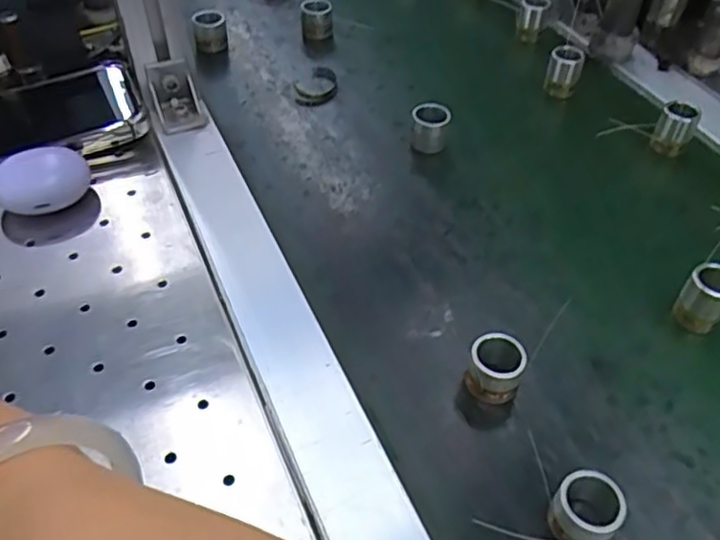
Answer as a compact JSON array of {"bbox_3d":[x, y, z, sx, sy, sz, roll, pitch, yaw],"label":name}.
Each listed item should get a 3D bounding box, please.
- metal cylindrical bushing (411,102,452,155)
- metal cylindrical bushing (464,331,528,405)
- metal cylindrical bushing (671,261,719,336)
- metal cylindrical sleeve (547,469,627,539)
[{"bbox_3d":[0.046,-0.094,0.431,0.023,0.025,0.023,1,48,-1],"label":"metal cylindrical bushing"},{"bbox_3d":[0.063,0.046,0.310,0.024,0.025,0.024,1,48,-1],"label":"metal cylindrical bushing"},{"bbox_3d":[0.176,0.015,0.336,0.016,0.036,0.021,-33,57,-28],"label":"metal cylindrical bushing"},{"bbox_3d":[0.089,0.097,0.263,0.024,0.025,0.030,30,53,23],"label":"metal cylindrical sleeve"}]

